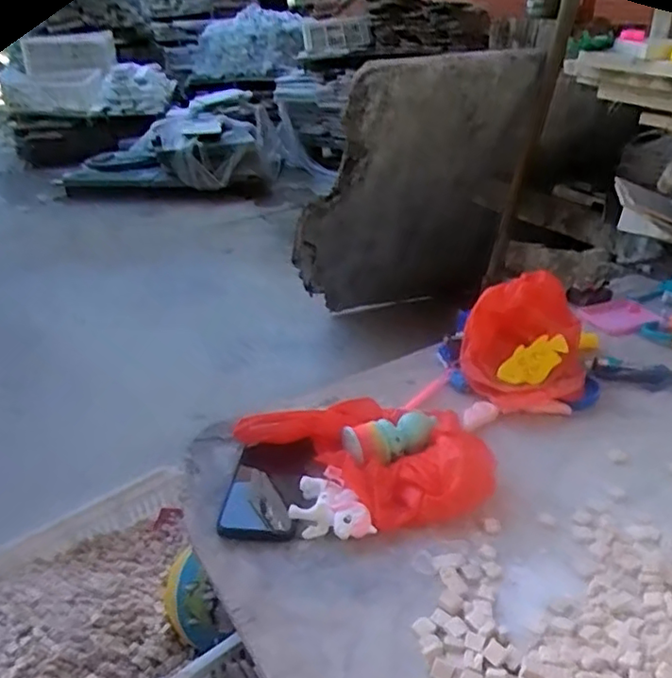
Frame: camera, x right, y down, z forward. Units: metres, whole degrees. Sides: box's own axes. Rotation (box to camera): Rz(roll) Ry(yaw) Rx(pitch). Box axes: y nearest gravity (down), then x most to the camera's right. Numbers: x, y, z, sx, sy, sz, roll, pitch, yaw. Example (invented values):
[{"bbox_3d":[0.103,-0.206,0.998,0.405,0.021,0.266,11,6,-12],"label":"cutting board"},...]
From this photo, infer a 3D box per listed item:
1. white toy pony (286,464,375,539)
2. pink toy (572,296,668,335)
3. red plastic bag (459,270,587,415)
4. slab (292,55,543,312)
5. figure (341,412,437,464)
[{"bbox_3d":[-0.013,0.176,0.640,0.072,0.032,0.092,-15,32,-21],"label":"white toy pony"},{"bbox_3d":[0.466,-0.039,1.026,0.106,0.022,0.090,-11,30,-14],"label":"pink toy"},{"bbox_3d":[0.256,-0.002,0.836,0.157,0.141,0.150,6,31,16],"label":"red plastic bag"},{"bbox_3d":[0.158,-0.288,1.539,0.504,0.976,0.056,-13,64,-9],"label":"slab"},{"bbox_3d":[0.065,0.111,0.709,0.118,0.035,0.050,-17,32,-23],"label":"figure"}]

